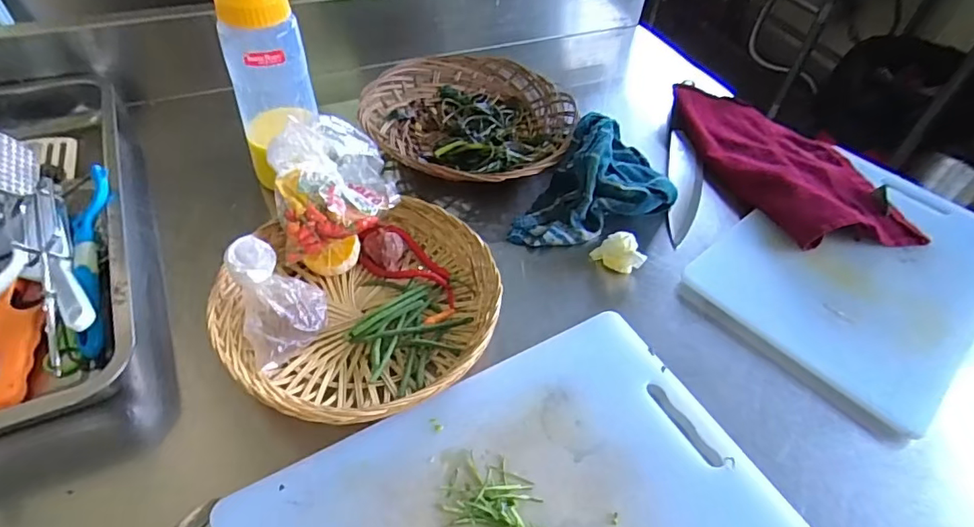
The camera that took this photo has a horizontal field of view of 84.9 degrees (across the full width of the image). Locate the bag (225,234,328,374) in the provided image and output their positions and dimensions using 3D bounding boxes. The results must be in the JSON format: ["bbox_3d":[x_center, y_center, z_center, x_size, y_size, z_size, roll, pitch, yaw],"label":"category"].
[{"bbox_3d":[-0.159,0.033,0.417,0.060,0.082,0.079,-14,53,-17],"label":"bag"}]

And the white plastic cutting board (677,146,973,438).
[{"bbox_3d":[0.385,-0.005,0.545,0.341,0.027,0.217,-36,58,-24],"label":"white plastic cutting board"}]

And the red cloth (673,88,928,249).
[{"bbox_3d":[0.350,-0.126,0.620,0.156,0.043,0.285,-12,52,-16],"label":"red cloth"}]

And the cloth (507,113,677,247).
[{"bbox_3d":[0.101,-0.091,0.563,0.165,0.072,0.115,-10,51,-14],"label":"cloth"}]

